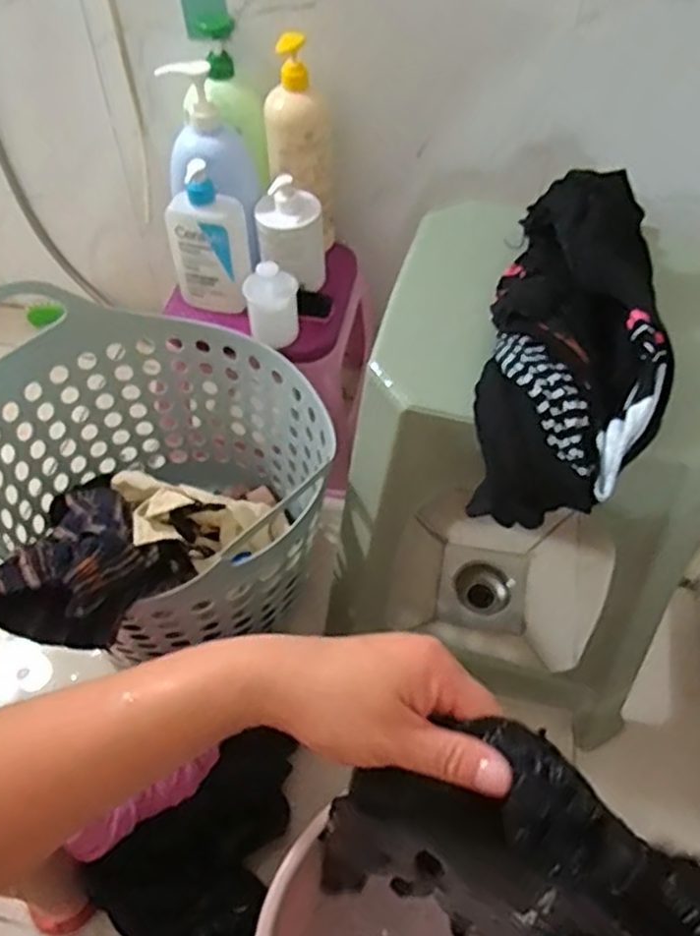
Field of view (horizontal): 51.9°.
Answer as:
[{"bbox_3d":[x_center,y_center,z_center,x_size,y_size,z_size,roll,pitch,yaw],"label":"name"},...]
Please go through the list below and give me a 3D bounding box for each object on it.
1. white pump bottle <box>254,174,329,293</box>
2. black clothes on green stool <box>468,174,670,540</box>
[{"bbox_3d":[-0.074,-0.295,0.917,0.089,0.135,0.077,-4,52,-2],"label":"white pump bottle"},{"bbox_3d":[0.172,-0.103,0.548,0.129,0.095,0.300,11,53,9],"label":"black clothes on green stool"}]

